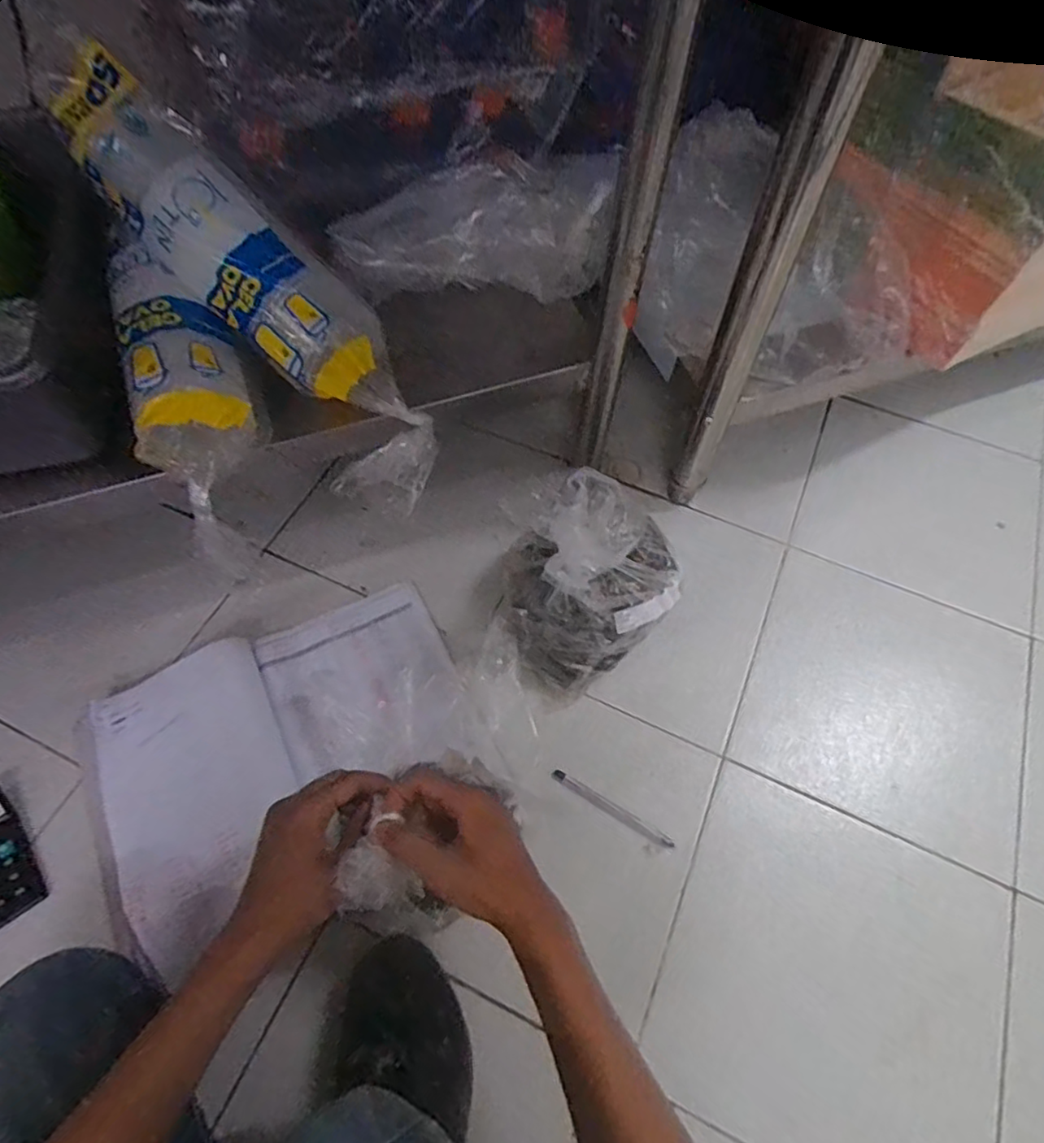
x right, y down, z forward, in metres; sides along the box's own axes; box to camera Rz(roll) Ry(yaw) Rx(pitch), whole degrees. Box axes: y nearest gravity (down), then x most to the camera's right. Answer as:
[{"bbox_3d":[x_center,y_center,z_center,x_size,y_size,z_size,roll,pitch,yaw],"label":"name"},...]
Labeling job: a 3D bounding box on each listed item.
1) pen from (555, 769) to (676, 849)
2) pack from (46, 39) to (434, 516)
[{"bbox_3d":[0.094,0.247,0.646,0.137,0.009,0.015,29,66,13],"label":"pen"},{"bbox_3d":[-0.227,-0.249,0.554,0.133,0.090,0.459,-43,91,-20],"label":"pack"}]

